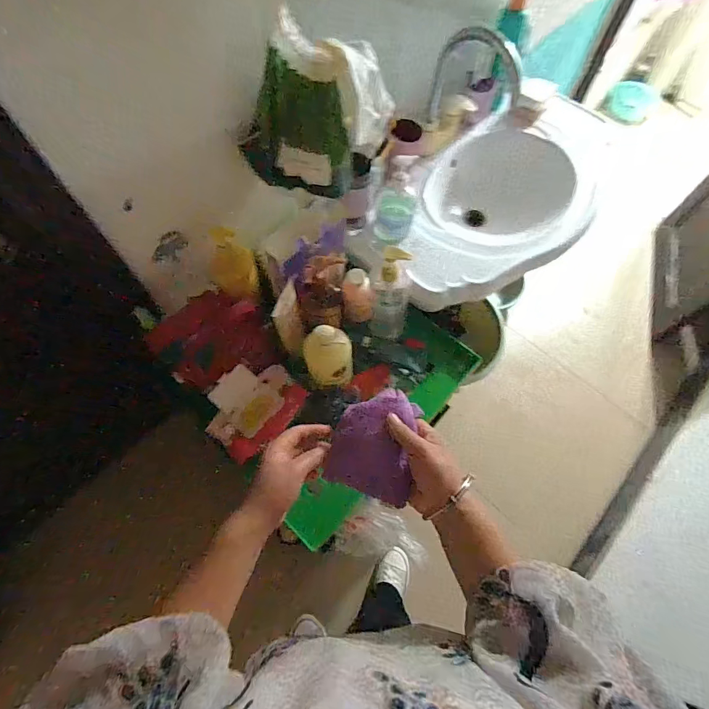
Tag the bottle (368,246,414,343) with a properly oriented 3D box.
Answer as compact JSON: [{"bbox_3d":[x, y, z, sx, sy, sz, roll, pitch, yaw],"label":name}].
[{"bbox_3d":[0.068,-0.110,0.774,0.078,0.226,0.062,8,65,3],"label":"bottle"}]

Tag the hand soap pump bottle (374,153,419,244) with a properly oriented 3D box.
[{"bbox_3d":[0.085,-0.312,0.840,0.081,0.175,0.068,17,65,7],"label":"hand soap pump bottle"}]

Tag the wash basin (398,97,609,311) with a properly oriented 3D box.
[{"bbox_3d":[0.306,-0.329,1.023,0.553,0.181,0.419,-22,67,-11],"label":"wash basin"}]

